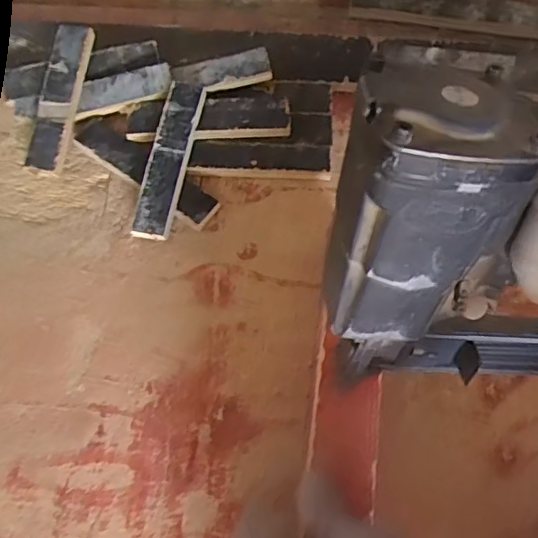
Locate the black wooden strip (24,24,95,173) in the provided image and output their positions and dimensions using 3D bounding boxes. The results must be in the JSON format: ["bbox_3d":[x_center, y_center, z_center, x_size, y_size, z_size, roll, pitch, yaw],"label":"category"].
[{"bbox_3d":[-0.217,-0.179,0.580,0.040,0.011,0.161,9,77,-3],"label":"black wooden strip"}]

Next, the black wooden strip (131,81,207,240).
[{"bbox_3d":[-0.095,-0.106,0.534,0.035,0.008,0.159,13,75,-4],"label":"black wooden strip"}]

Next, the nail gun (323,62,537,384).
[{"bbox_3d":[0.194,-0.007,0.329,0.332,0.217,0.094,1,67,-3],"label":"nail gun"}]

